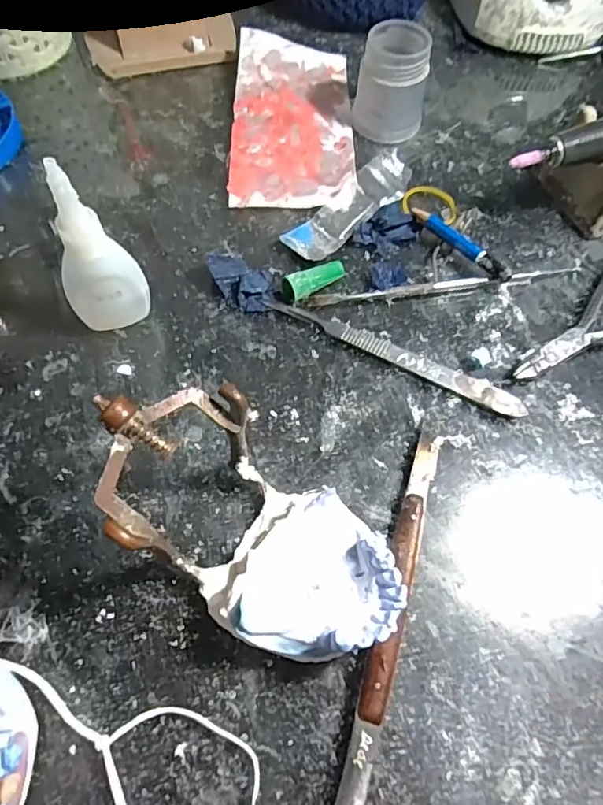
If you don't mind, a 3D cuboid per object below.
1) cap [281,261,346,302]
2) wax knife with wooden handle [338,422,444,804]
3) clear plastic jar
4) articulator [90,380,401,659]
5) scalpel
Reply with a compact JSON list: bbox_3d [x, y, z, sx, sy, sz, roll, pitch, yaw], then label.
[{"bbox_3d":[0.006,-0.062,0.274,0.037,0.013,0.011,-30,69,-16],"label":"cap"},{"bbox_3d":[0.034,0.083,0.204,0.012,0.011,0.163,17,64,6],"label":"wax knife with wooden handle"},{"bbox_3d":[0.055,-0.192,0.322,0.041,0.049,0.042,1,63,-2],"label":"clear plastic jar"},{"bbox_3d":[-0.017,0.045,0.193,0.118,0.061,0.066,29,66,11],"label":"articulator"},{"bbox_3d":[0.044,-0.025,0.262,0.134,0.005,0.013,26,65,10],"label":"scalpel"}]

